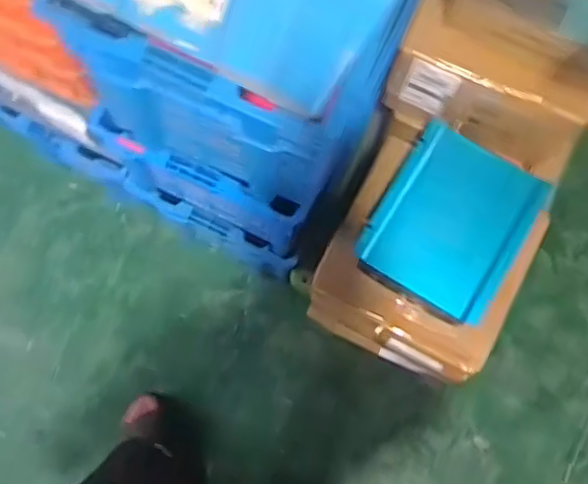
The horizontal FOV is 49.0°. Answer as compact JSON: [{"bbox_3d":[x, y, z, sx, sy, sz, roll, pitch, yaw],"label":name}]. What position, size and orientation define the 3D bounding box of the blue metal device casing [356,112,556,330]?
[{"bbox_3d":[0.255,-0.030,1.054,0.227,0.063,0.268,31,75,7],"label":"blue metal device casing"}]

